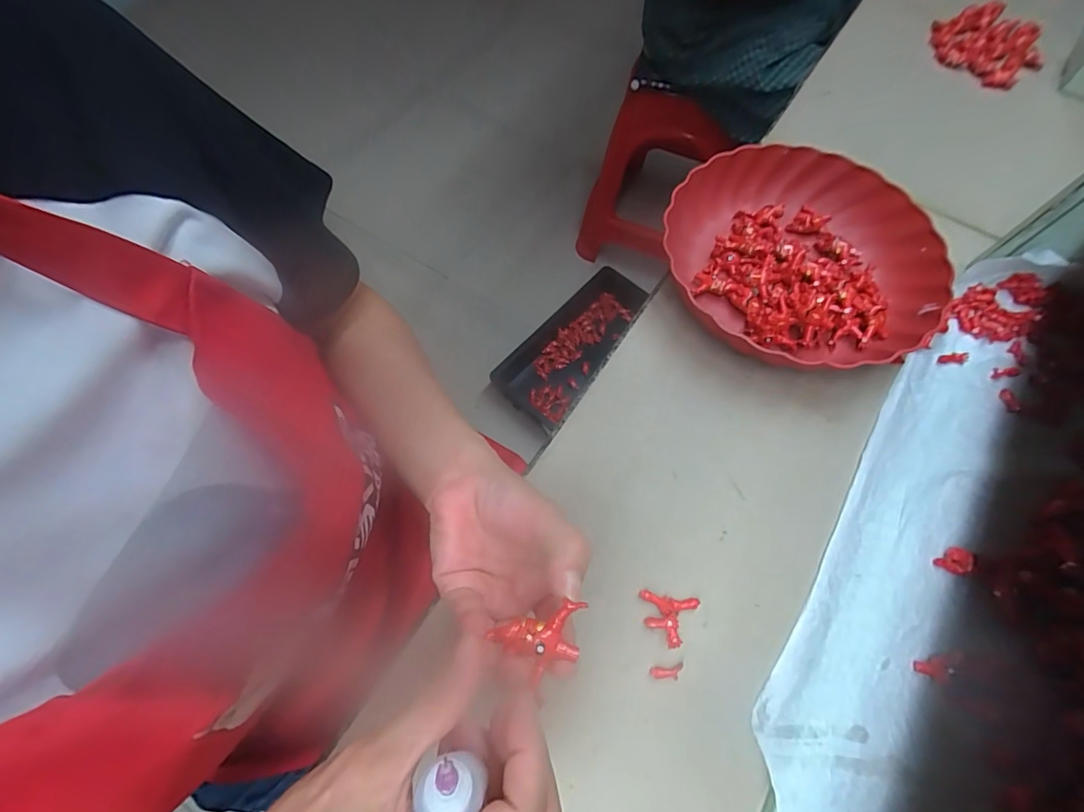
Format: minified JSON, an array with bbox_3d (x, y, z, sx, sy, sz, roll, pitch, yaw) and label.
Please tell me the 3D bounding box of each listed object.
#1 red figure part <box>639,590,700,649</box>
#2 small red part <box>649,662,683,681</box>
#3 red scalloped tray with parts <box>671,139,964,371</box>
[{"bbox_3d":[0.089,0.152,0.334,0.040,0.009,0.034,9,67,5],"label":"red figure part"},{"bbox_3d":[0.086,0.183,0.323,0.023,0.004,0.009,-8,66,-2],"label":"small red part"},{"bbox_3d":[0.235,-0.137,0.438,0.244,0.051,0.235,-16,67,-6],"label":"red scalloped tray with parts"}]

